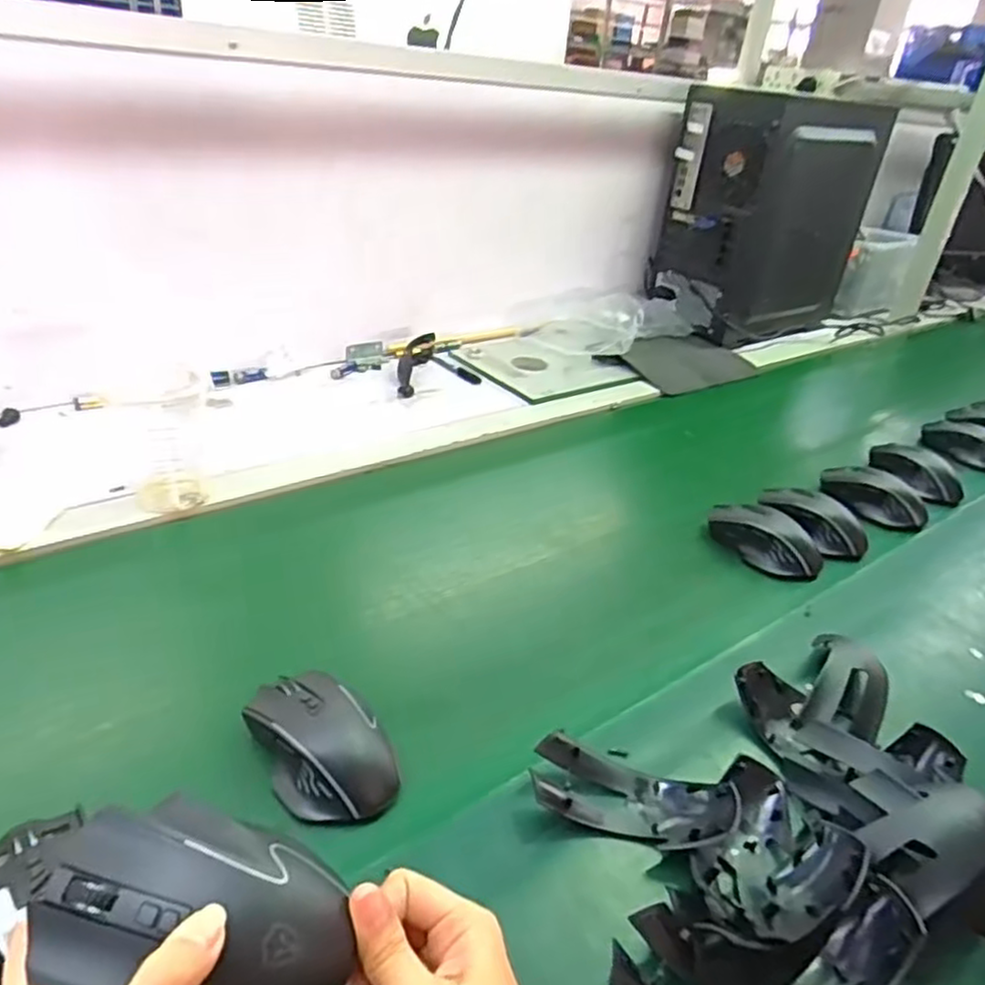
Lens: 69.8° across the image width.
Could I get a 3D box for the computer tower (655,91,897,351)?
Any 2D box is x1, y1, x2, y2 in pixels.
[{"bbox_3d":[0.498,-0.486,1.285,0.350,0.389,0.214,-19,40,-35],"label":"computer tower"}]

